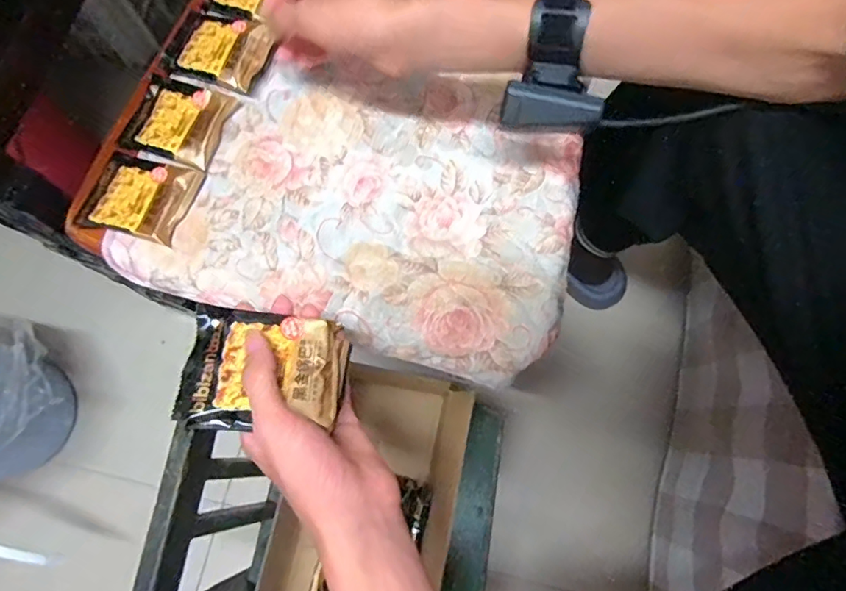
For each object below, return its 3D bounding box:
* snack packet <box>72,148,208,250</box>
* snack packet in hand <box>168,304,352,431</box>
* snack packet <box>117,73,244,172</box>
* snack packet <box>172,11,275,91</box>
[{"bbox_3d":[-0.248,-0.089,0.458,0.083,0.017,0.073,15,76,4],"label":"snack packet"},{"bbox_3d":[-0.101,0.050,0.337,0.096,0.025,0.076,10,60,-7],"label":"snack packet in hand"},{"bbox_3d":[-0.227,-0.163,0.481,0.086,0.014,0.077,17,76,4],"label":"snack packet"},{"bbox_3d":[-0.188,-0.236,0.500,0.083,0.014,0.074,16,76,4],"label":"snack packet"}]

